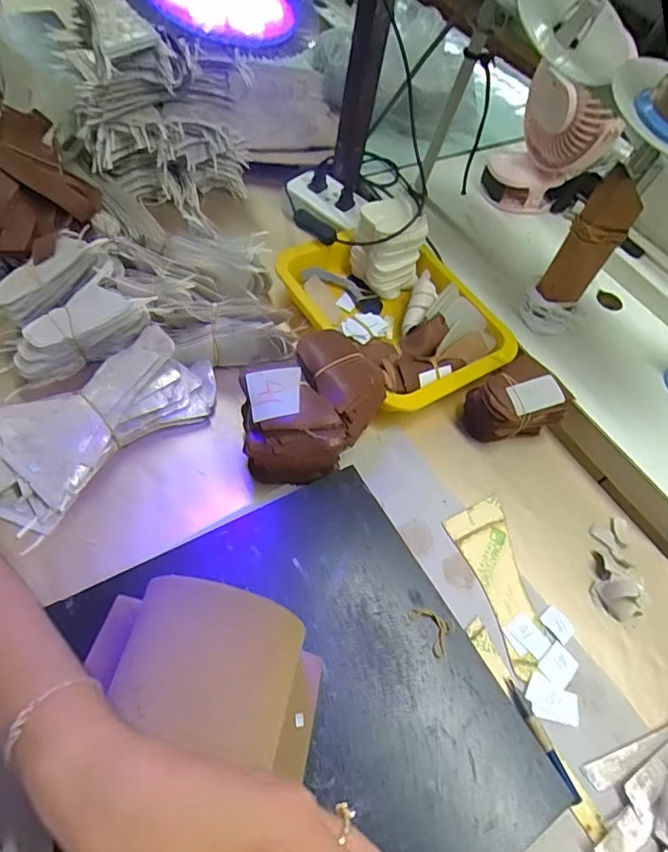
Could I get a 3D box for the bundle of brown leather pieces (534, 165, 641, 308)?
[{"bbox_3d":[0.264,-0.187,0.514,0.049,0.151,0.018,0,59,-10],"label":"bundle of brown leather pieces"}]

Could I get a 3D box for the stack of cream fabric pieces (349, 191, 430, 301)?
[{"bbox_3d":[0.067,-0.223,0.617,0.085,0.080,0.083,13,56,-2],"label":"stack of cream fabric pieces"}]

